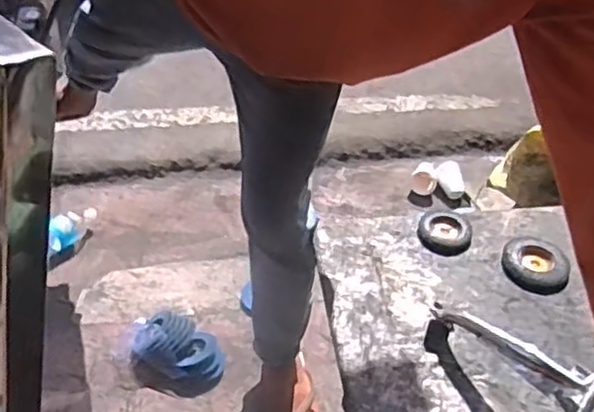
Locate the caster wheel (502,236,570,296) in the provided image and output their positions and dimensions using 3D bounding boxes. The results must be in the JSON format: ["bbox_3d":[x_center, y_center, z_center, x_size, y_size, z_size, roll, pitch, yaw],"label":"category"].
[{"bbox_3d":[0.365,0.086,1.054,0.092,0.025,0.107,13,40,8],"label":"caster wheel"}]

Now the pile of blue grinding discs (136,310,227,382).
[{"bbox_3d":[-0.227,0.275,1.324,0.181,0.056,0.111,16,41,12],"label":"pile of blue grinding discs"}]

